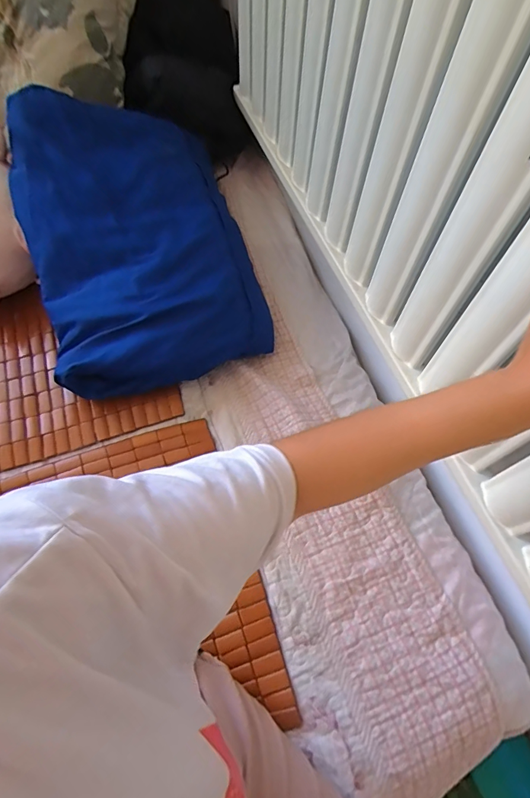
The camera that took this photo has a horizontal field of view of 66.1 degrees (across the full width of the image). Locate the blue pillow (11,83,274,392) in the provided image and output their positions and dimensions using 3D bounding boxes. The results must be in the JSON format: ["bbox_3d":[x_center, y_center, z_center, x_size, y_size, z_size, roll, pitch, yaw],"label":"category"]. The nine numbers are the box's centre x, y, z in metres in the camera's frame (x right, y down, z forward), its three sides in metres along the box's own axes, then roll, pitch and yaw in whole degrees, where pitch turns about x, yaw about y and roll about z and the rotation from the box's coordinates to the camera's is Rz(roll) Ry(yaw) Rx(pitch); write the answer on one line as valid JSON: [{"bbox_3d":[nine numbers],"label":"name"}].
[{"bbox_3d":[-0.246,-0.313,0.758,0.381,0.120,0.623,-18,76,-11],"label":"blue pillow"}]

